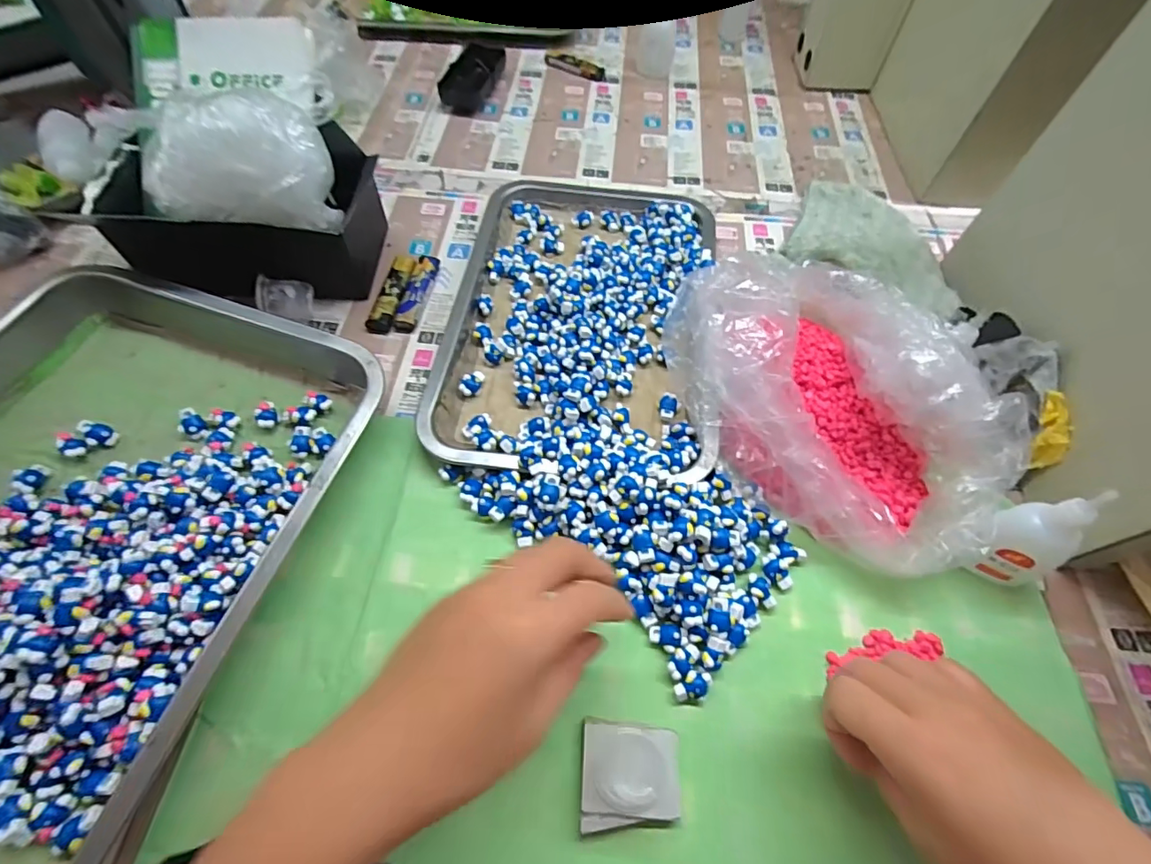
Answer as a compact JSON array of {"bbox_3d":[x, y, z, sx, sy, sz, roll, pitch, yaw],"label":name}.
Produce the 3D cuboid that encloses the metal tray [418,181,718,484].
[{"bbox_3d":[0.008,-0.107,0.424,0.201,0.030,0.320,8,59,3],"label":"metal tray"}]

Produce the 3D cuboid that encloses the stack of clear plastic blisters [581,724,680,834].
[{"bbox_3d":[0.028,0.177,0.265,0.049,0.013,0.044,3,59,0],"label":"stack of clear plastic blisters"}]

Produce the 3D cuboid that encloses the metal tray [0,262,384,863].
[{"bbox_3d":[-0.310,0.067,0.296,0.285,0.046,0.368,14,59,6],"label":"metal tray"}]

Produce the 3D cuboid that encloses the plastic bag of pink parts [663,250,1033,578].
[{"bbox_3d":[0.170,-0.032,0.349,0.166,0.087,0.248,-9,59,-8],"label":"plastic bag of pink parts"}]

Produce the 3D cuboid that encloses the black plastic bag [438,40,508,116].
[{"bbox_3d":[-0.119,-0.414,0.604,0.056,0.034,0.104,12,59,5],"label":"black plastic bag"}]

